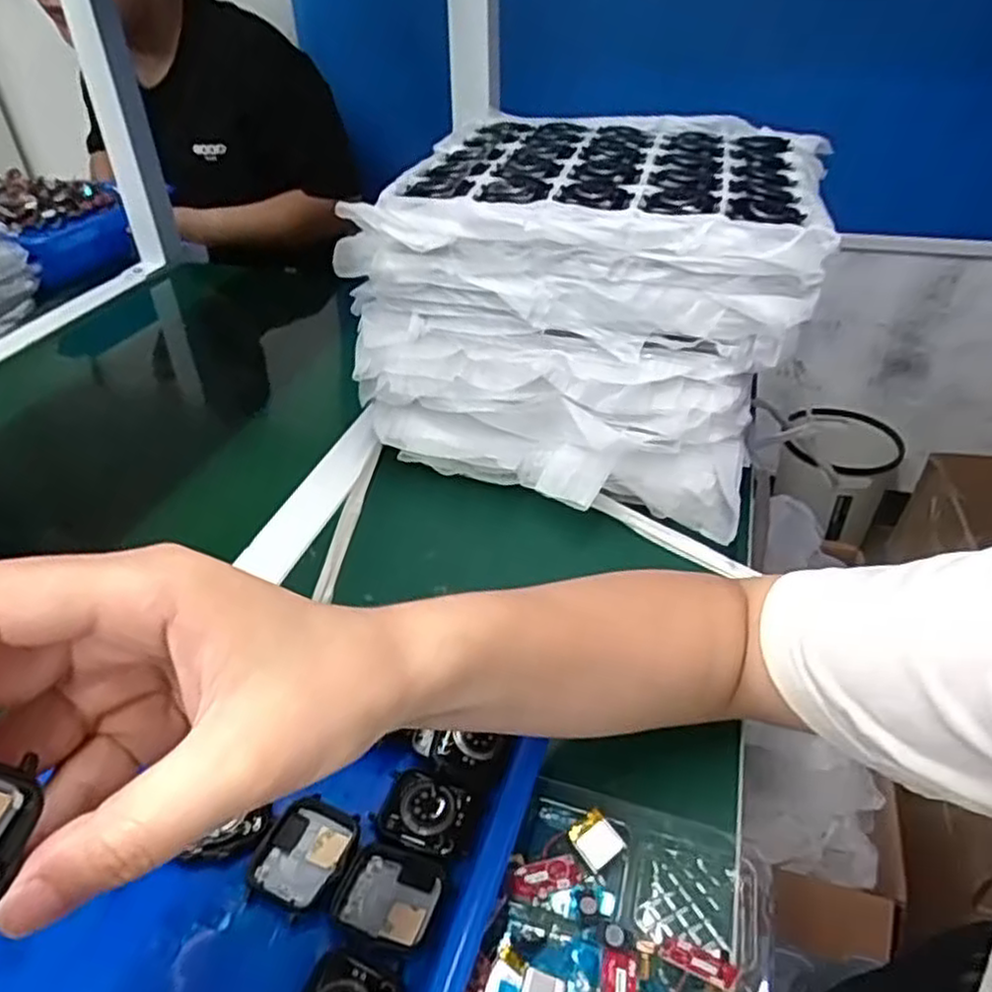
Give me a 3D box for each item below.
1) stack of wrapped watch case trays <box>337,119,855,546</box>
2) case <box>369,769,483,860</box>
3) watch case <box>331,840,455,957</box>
[{"bbox_3d":[0.090,-0.162,0.573,0.299,0.188,0.313,16,41,22],"label":"stack of wrapped watch case trays"},{"bbox_3d":[-0.031,0.142,0.331,0.044,0.004,0.035,13,42,12],"label":"case"},{"bbox_3d":[-0.044,0.167,0.305,0.044,0.009,0.037,13,42,13],"label":"watch case"}]

